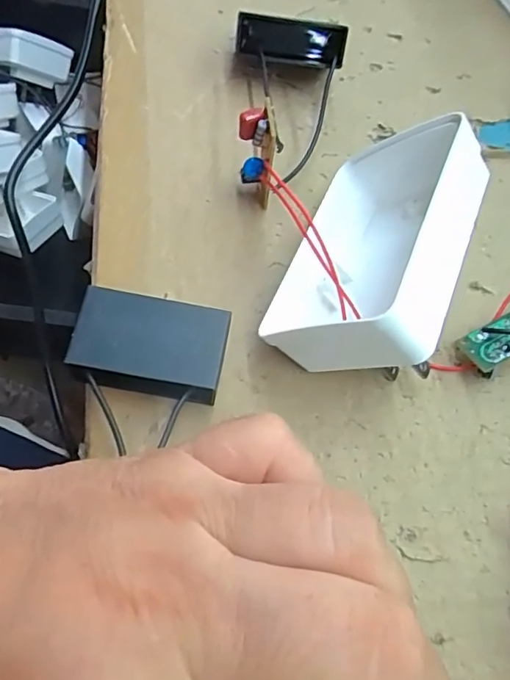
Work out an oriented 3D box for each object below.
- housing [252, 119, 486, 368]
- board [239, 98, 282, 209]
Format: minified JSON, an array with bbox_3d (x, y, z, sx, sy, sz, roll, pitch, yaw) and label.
[{"bbox_3d":[0.040,-0.030,0.186,0.066,0.031,0.091,-2,55,46],"label":"housing"},{"bbox_3d":[0.001,-0.068,0.202,0.014,0.047,0.011,2,64,-6],"label":"board"}]

